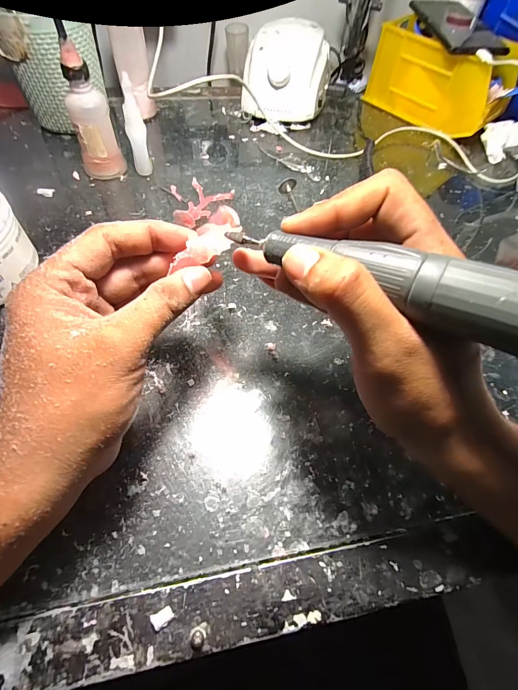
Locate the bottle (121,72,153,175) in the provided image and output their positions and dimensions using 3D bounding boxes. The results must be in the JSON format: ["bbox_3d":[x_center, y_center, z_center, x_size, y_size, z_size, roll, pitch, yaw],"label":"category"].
[{"bbox_3d":[-0.124,-0.217,0.345,0.018,0.085,0.021,-14,61,-13],"label":"bottle"}]

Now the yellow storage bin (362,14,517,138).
[{"bbox_3d":[0.241,-0.357,0.460,0.171,0.087,0.091,40,63,18],"label":"yellow storage bin"}]

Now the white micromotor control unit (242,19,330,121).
[{"bbox_3d":[0.038,-0.352,0.445,0.106,0.080,0.118,11,58,2],"label":"white micromotor control unit"}]

